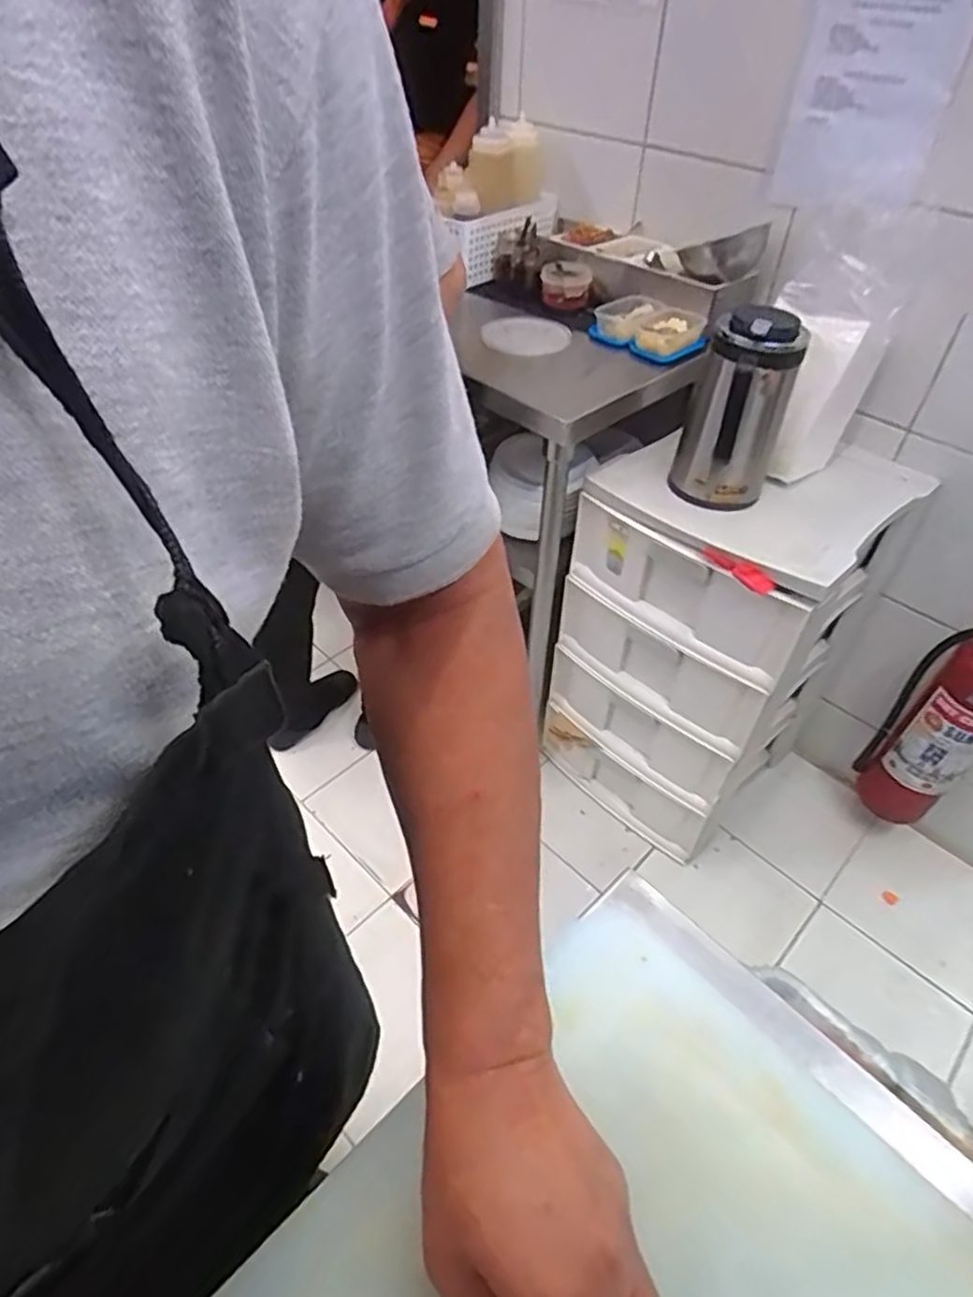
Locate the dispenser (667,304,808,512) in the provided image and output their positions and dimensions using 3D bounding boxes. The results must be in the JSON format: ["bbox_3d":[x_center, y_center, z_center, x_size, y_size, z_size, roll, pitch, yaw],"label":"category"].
[{"bbox_3d":[0.356,-0.338,1.008,0.134,0.254,0.112,19,47,16],"label":"dispenser"}]

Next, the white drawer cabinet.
[{"bbox_3d":[0.438,-0.036,1.373,0.406,0.686,0.482,36,53,29],"label":"white drawer cabinet"}]

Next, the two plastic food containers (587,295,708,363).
[{"bbox_3d":[0.264,-0.521,1.148,0.105,0.052,0.204,-27,51,-27],"label":"two plastic food containers"}]

